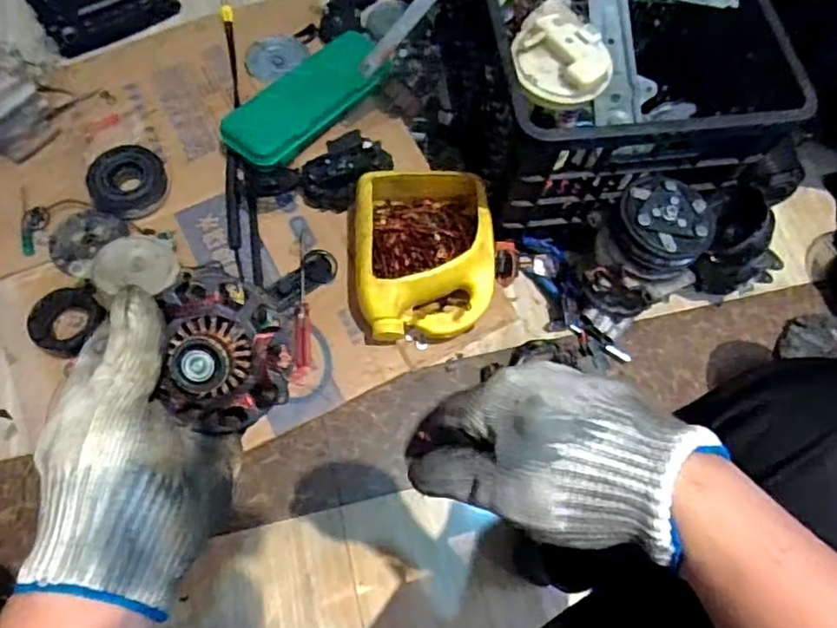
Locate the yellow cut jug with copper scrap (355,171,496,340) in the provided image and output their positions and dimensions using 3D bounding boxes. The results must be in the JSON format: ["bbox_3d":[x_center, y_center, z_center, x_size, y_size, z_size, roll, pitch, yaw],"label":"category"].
[{"bbox_3d":[0.008,-0.080,0.843,0.178,0.078,0.232,-5,68,-6],"label":"yellow cut jug with copper scrap"}]

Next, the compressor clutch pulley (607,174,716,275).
[{"bbox_3d":[0.291,-0.111,0.753,0.112,0.059,0.106,1,68,-3],"label":"compressor clutch pulley"}]

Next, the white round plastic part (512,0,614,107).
[{"bbox_3d":[0.169,-0.305,0.735,0.109,0.044,0.117,1,68,-3],"label":"white round plastic part"}]

